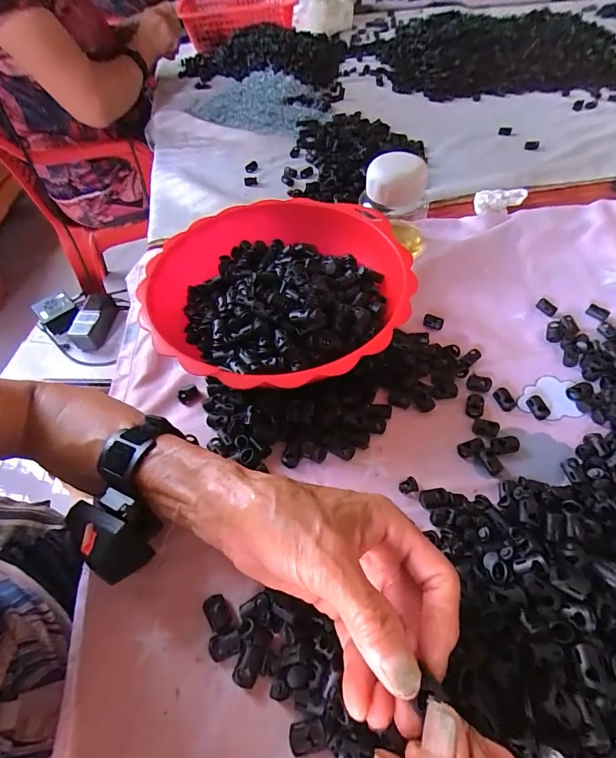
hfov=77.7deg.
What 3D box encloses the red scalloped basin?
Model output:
[{"bbox_3d":[-0.025,-0.077,0.371,0.234,0.065,0.225,-2,54,2],"label":"red scalloped basin"}]

